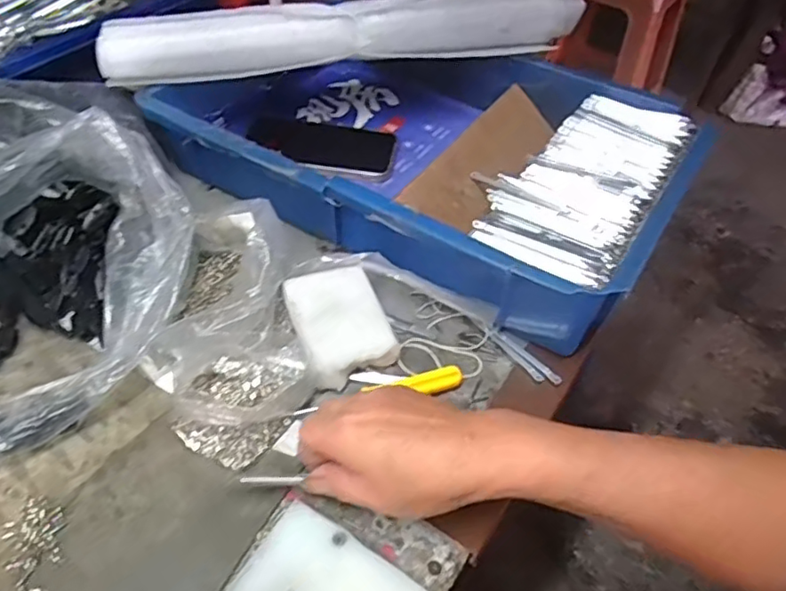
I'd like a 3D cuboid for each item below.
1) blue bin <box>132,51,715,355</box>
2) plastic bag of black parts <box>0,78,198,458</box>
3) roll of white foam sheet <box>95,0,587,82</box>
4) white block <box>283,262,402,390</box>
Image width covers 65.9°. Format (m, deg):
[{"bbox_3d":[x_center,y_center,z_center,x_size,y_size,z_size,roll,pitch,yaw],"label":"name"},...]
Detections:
[{"bbox_3d":[0.027,-0.136,0.546,0.420,0.079,0.279,26,50,18],"label":"blue bin"},{"bbox_3d":[-0.266,-0.045,0.416,0.194,0.131,0.265,-31,57,-29],"label":"plastic bag of black parts"},{"bbox_3d":[-0.036,-0.244,0.553,0.436,0.056,0.050,-8,48,-12],"label":"roll of white foam sheet"},{"bbox_3d":[-0.037,0.019,0.432,0.061,0.025,0.083,-17,51,-20],"label":"white block"}]

